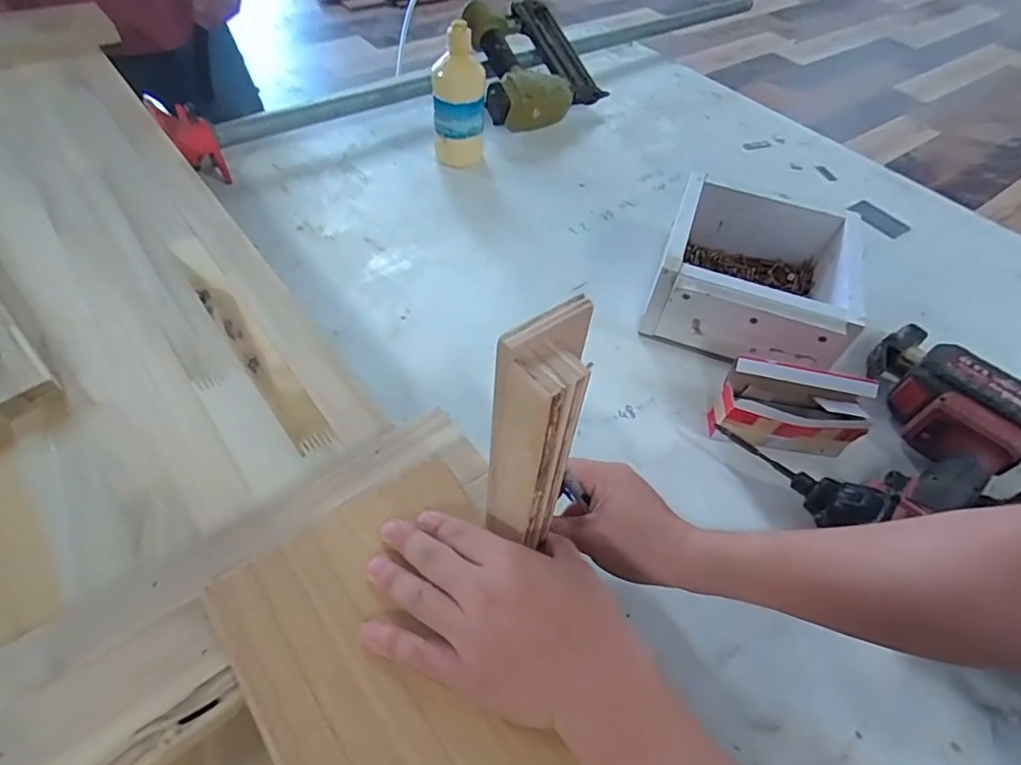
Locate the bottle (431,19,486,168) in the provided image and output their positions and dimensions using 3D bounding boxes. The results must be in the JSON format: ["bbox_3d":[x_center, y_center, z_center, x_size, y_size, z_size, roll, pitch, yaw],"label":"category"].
[{"bbox_3d":[-0.070,-0.379,0.750,0.071,0.165,0.059,2,52,-4],"label":"bottle"}]

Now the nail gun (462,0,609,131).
[{"bbox_3d":[0.041,-0.519,0.907,0.207,0.112,0.247,-9,54,-12],"label":"nail gun"}]

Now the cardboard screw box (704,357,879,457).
[{"bbox_3d":[0.261,0.027,0.524,0.129,0.081,0.053,12,52,3],"label":"cardboard screw box"}]

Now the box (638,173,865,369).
[{"bbox_3d":[0.265,-0.113,0.620,0.189,0.098,0.199,19,53,9],"label":"box"}]

